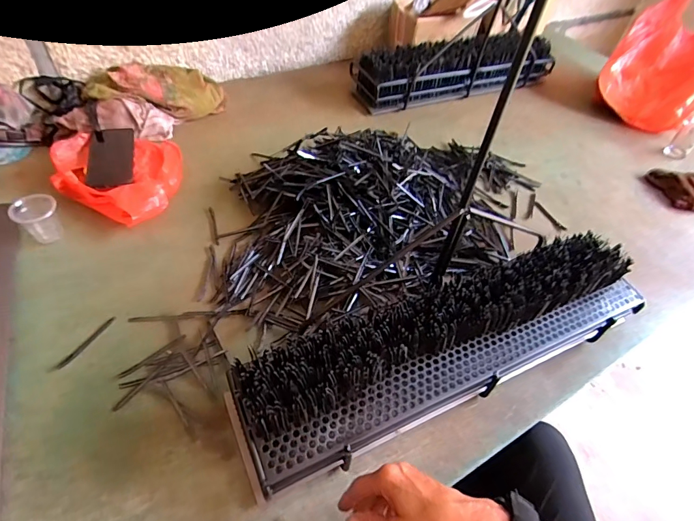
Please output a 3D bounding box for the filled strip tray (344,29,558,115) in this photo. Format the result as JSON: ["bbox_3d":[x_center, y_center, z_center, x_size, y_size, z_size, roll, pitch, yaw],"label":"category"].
[{"bbox_3d":[0.309,-0.528,1.116,0.581,0.121,0.145,-11,52,-16],"label":"filled strip tray"}]

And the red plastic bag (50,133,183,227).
[{"bbox_3d":[-0.430,-0.172,0.780,0.250,0.069,0.189,23,51,15],"label":"red plastic bag"}]

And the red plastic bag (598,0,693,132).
[{"bbox_3d":[0.838,-0.500,1.041,0.280,0.247,0.285,38,56,25],"label":"red plastic bag"}]

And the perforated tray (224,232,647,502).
[{"bbox_3d":[0.148,0.111,0.555,0.588,0.114,0.142,-17,54,-20],"label":"perforated tray"}]

